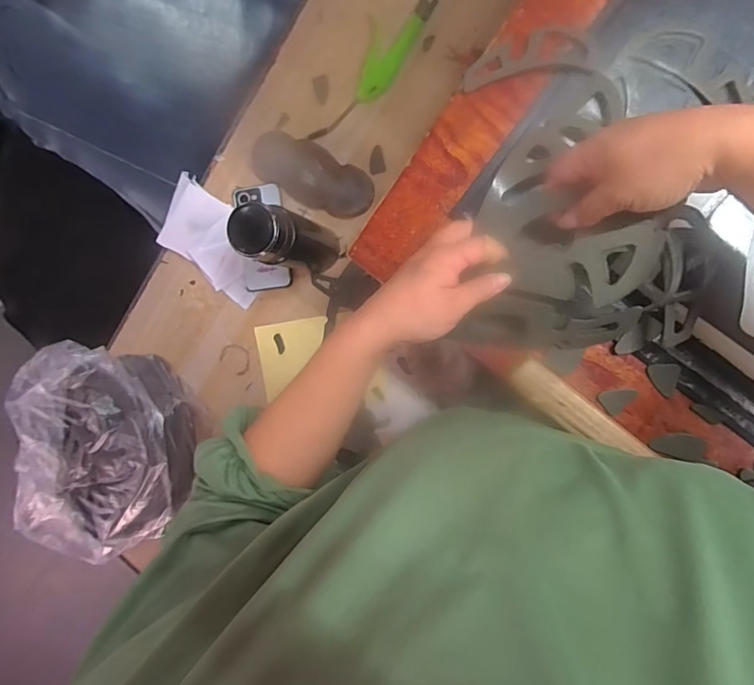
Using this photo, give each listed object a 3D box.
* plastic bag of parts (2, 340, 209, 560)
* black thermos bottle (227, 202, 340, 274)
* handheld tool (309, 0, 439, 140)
[{"bbox_3d":[-0.449,0.175,0.752,0.280,0.125,0.352,-16,92,8],"label":"plastic bag of parts"},{"bbox_3d":[-0.119,-0.144,0.618,0.071,0.226,0.076,1,94,7],"label":"black thermos bottle"},{"bbox_3d":[-0.005,-0.410,0.658,0.073,0.023,0.263,35,98,4],"label":"handheld tool"}]

